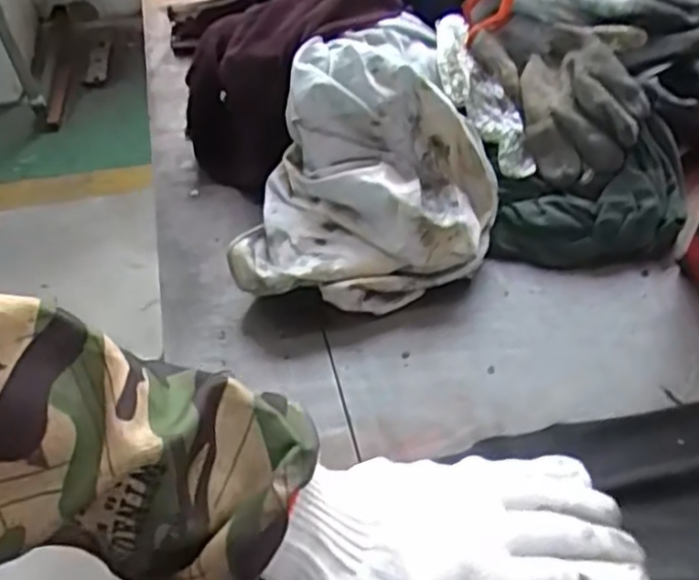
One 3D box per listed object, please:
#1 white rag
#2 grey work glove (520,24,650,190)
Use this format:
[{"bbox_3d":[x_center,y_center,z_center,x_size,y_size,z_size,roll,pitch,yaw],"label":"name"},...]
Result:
[{"bbox_3d":[0.029,-0.115,0.554,0.169,0.116,0.296,7,43,9],"label":"white rag"},{"bbox_3d":[0.189,-0.158,0.586,0.094,0.063,0.161,5,43,8],"label":"grey work glove"}]

